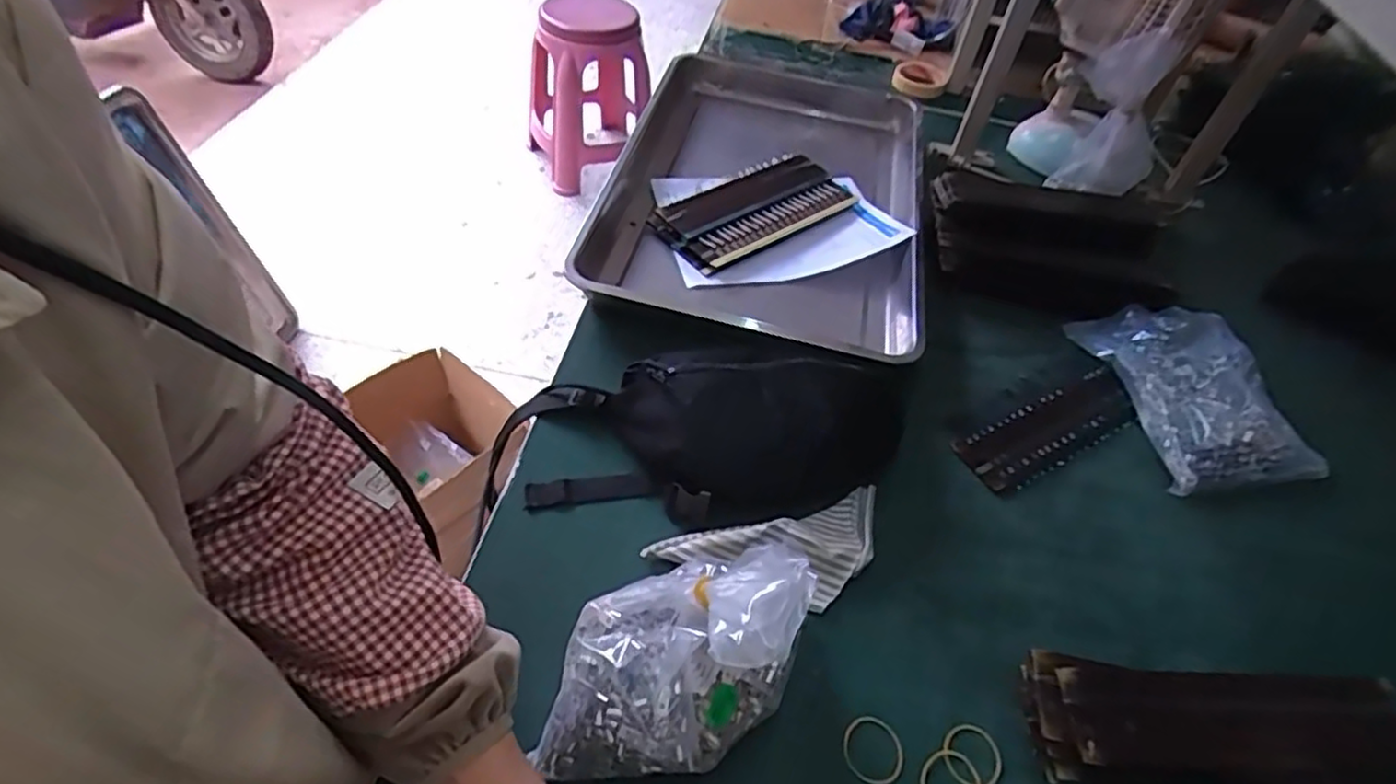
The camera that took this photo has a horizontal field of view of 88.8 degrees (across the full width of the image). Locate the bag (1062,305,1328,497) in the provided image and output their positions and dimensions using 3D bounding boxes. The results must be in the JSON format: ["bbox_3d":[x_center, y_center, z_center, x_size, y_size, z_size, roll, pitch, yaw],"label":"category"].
[{"bbox_3d":[0.545,-0.006,0.787,0.175,0.042,0.242,-7,50,-13],"label":"bag"}]

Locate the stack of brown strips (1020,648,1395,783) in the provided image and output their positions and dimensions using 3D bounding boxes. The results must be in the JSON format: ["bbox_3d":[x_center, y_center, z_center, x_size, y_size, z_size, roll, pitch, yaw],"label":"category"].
[{"bbox_3d":[0.383,0.255,0.534,0.276,0.057,0.092,7,48,-1],"label":"stack of brown strips"}]

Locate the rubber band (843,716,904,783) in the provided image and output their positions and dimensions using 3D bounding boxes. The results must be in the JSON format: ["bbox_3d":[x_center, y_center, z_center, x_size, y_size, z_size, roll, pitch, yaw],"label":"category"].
[{"bbox_3d":[0.131,0.266,0.528,0.045,0.004,0.046,4,48,-4],"label":"rubber band"}]

